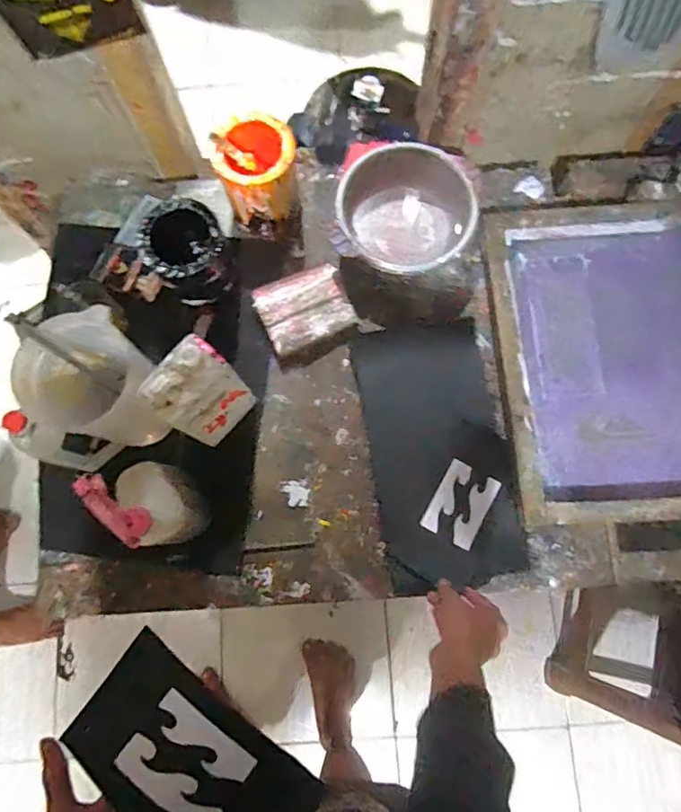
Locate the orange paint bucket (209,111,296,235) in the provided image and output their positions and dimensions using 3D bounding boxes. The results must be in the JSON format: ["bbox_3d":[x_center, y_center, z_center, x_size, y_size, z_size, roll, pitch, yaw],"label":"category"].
[{"bbox_3d":[-0.120,-0.336,0.814,0.108,0.132,0.121,-21,78,-4],"label":"orange paint bucket"}]

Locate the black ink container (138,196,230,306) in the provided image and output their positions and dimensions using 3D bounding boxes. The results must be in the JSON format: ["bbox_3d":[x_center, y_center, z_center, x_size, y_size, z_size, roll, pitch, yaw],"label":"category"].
[{"bbox_3d":[-0.212,-0.210,0.789,0.104,0.151,0.105,0,77,1],"label":"black ink container"}]

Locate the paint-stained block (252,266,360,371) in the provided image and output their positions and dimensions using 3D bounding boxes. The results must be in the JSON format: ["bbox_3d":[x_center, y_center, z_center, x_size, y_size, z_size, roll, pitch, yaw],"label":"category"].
[{"bbox_3d":[-0.049,-0.136,0.825,0.133,0.026,0.124,-24,78,-4],"label":"paint-stained block"}]

